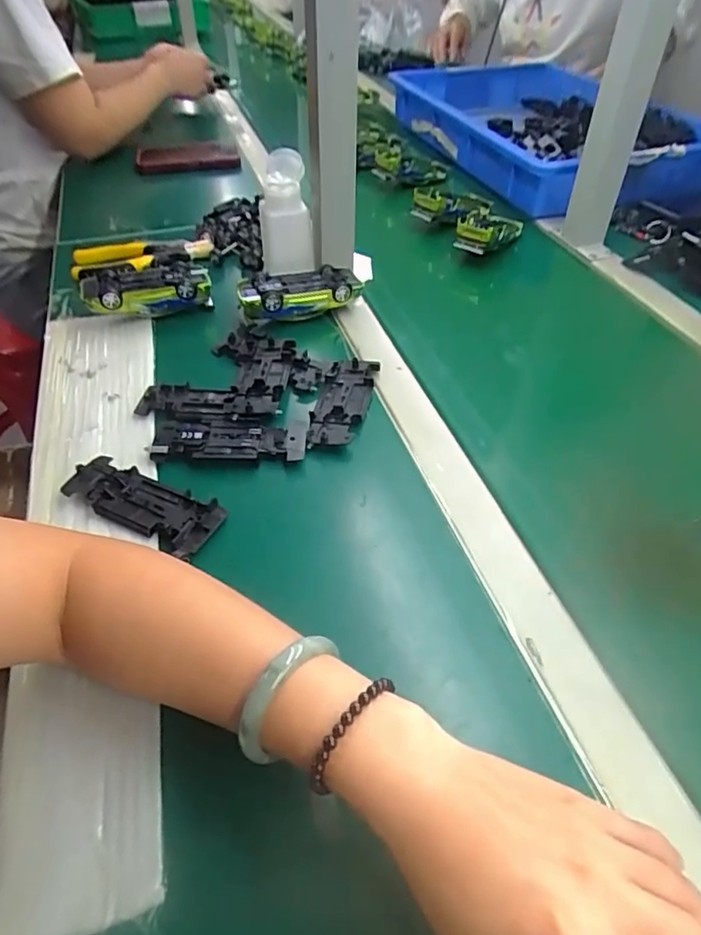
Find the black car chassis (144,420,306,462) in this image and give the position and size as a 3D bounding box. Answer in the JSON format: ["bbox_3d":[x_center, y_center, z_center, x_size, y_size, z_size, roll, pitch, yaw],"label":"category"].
[{"bbox_3d":[-0.102,-0.023,0.476,0.128,0.012,0.042,1,46,1],"label":"black car chassis"}]

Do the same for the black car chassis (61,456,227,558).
[{"bbox_3d":[-0.157,0.027,0.429,0.122,0.010,0.049,19,49,17],"label":"black car chassis"}]

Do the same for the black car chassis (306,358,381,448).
[{"bbox_3d":[-0.008,-0.058,0.516,0.045,0.013,0.120,9,46,9],"label":"black car chassis"}]

